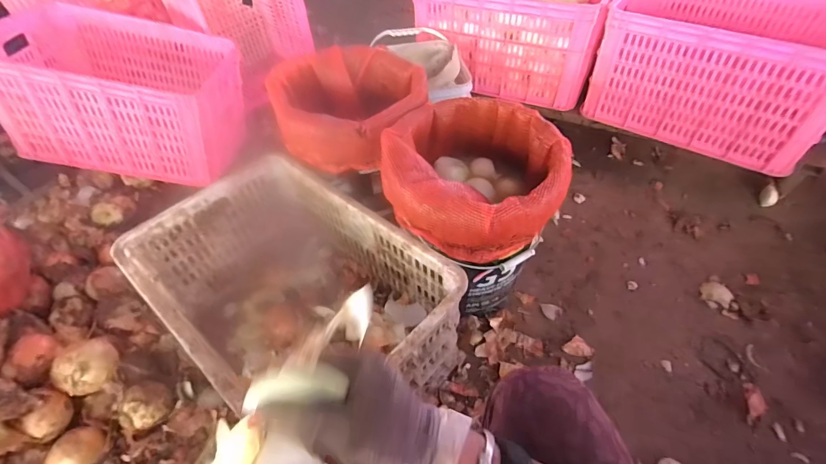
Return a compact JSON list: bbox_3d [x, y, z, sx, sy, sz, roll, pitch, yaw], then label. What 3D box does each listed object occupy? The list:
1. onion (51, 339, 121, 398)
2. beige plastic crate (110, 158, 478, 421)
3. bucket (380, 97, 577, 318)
[{"bbox_3d":[-0.598,0.249,0.725,0.085,0.076,0.093,35,58,27],"label":"onion"},{"bbox_3d":[-0.217,0.129,0.746,0.532,0.275,0.350,35,58,27],"label":"beige plastic crate"},{"bbox_3d":[0.111,-0.024,0.818,0.297,0.374,0.325,-1,49,1],"label":"bucket"}]

